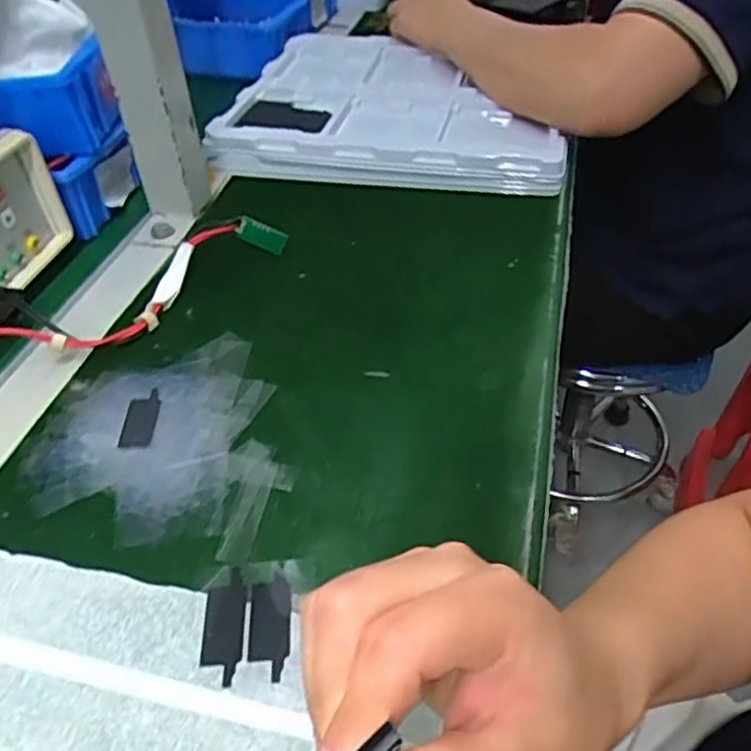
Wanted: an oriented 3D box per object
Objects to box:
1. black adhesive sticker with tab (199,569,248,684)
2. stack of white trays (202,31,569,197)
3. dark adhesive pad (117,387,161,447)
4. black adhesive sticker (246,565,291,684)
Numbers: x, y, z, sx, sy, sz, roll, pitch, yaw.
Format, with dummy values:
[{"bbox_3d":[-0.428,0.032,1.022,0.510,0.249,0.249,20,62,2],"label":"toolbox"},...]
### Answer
[{"bbox_3d":[-0.069,0.113,0.311,0.019,0.004,0.053,-3,43,0],"label":"black adhesive sticker with tab"},{"bbox_3d":[0.021,-0.263,0.661,0.300,0.046,0.248,6,45,7],"label":"stack of white trays"},{"bbox_3d":[-0.139,0.024,0.403,0.019,0.004,0.046,-3,43,0],"label":"dark adhesive pad"},{"bbox_3d":[-0.048,0.111,0.312,0.018,0.004,0.052,-5,43,-1],"label":"black adhesive sticker"}]

